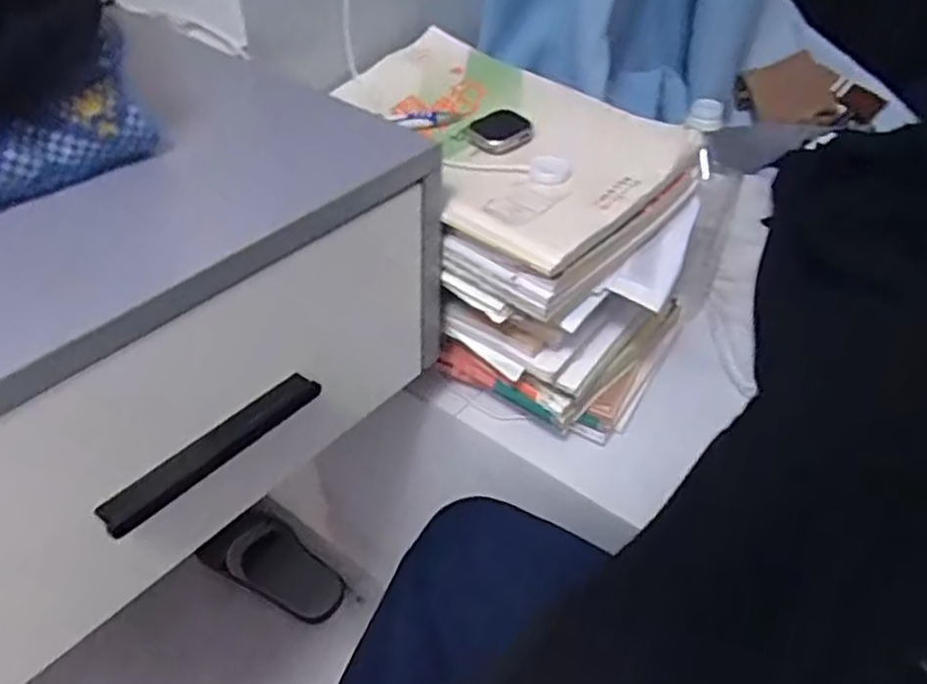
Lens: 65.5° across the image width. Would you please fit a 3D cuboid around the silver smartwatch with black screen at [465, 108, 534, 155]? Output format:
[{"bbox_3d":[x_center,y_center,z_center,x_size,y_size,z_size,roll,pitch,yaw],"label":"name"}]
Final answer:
[{"bbox_3d":[0.029,-0.170,0.578,0.049,0.012,0.046,-26,49,-27],"label":"silver smartwatch with black screen"}]

